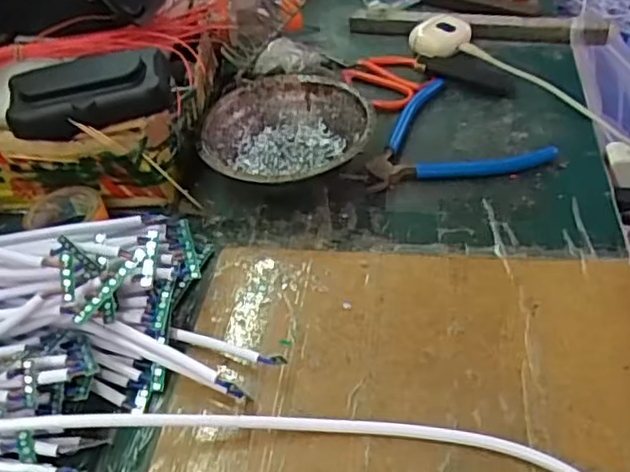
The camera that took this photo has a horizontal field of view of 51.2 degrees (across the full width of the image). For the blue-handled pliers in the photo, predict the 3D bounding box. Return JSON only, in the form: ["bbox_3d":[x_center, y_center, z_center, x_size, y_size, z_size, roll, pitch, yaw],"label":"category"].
[{"bbox_3d":[0.090,-0.064,0.492,0.133,0.014,0.126,-32,49,-25],"label":"blue-handled pliers"}]

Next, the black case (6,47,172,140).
[{"bbox_3d":[-0.151,-0.097,0.440,0.109,0.034,0.051,-11,43,-4],"label":"black case"}]

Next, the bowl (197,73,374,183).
[{"bbox_3d":[-0.020,-0.067,0.483,0.118,0.044,0.119,-3,43,3],"label":"bowl"}]

